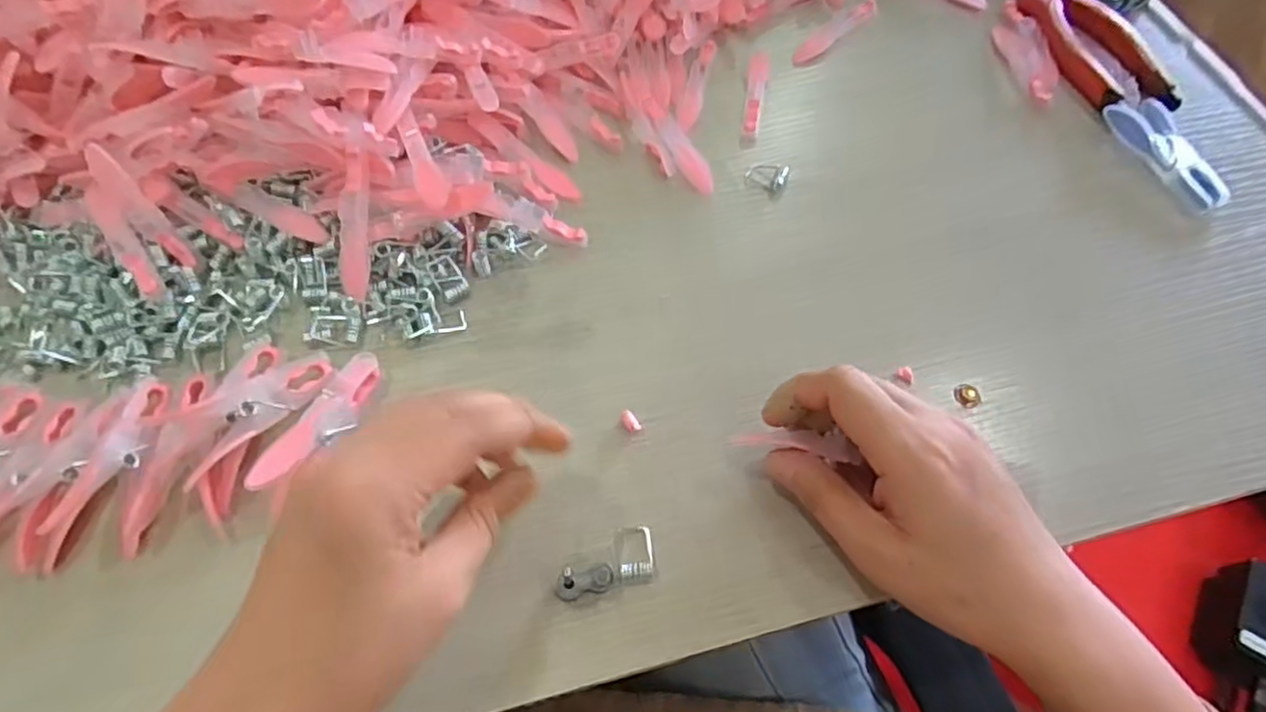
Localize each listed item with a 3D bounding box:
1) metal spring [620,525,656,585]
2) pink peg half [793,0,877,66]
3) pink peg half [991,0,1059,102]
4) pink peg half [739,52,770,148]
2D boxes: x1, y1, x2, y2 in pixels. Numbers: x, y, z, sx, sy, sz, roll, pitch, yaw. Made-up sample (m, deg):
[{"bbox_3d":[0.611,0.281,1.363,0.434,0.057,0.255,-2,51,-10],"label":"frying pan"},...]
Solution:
[{"bbox_3d":[0.002,0.084,0.289,0.015,0.008,0.025,-3,65,-3],"label":"metal spring"},{"bbox_3d":[0.137,-0.220,0.460,0.082,0.008,0.016,-37,71,-17],"label":"pink peg half"},{"bbox_3d":[0.255,-0.200,0.446,0.025,0.013,0.096,-3,65,-2],"label":"pink peg half"},{"bbox_3d":[0.077,-0.163,0.432,0.014,0.007,0.086,8,65,3],"label":"pink peg half"}]

